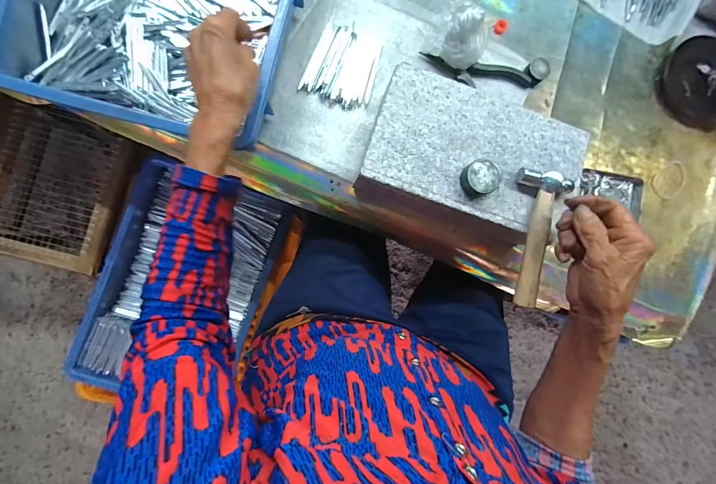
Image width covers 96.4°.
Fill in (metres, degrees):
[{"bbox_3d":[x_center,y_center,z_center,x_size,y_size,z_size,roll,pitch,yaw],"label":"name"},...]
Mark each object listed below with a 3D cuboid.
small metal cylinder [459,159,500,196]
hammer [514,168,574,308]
[{"bbox_3d":[0.134,-0.070,0.352,0.039,0.022,0.036,-21,89,-5],"label":"small metal cylinder"},{"bbox_3d":[0.200,-0.003,0.350,0.056,0.017,0.148,9,87,-4],"label":"hammer"}]

